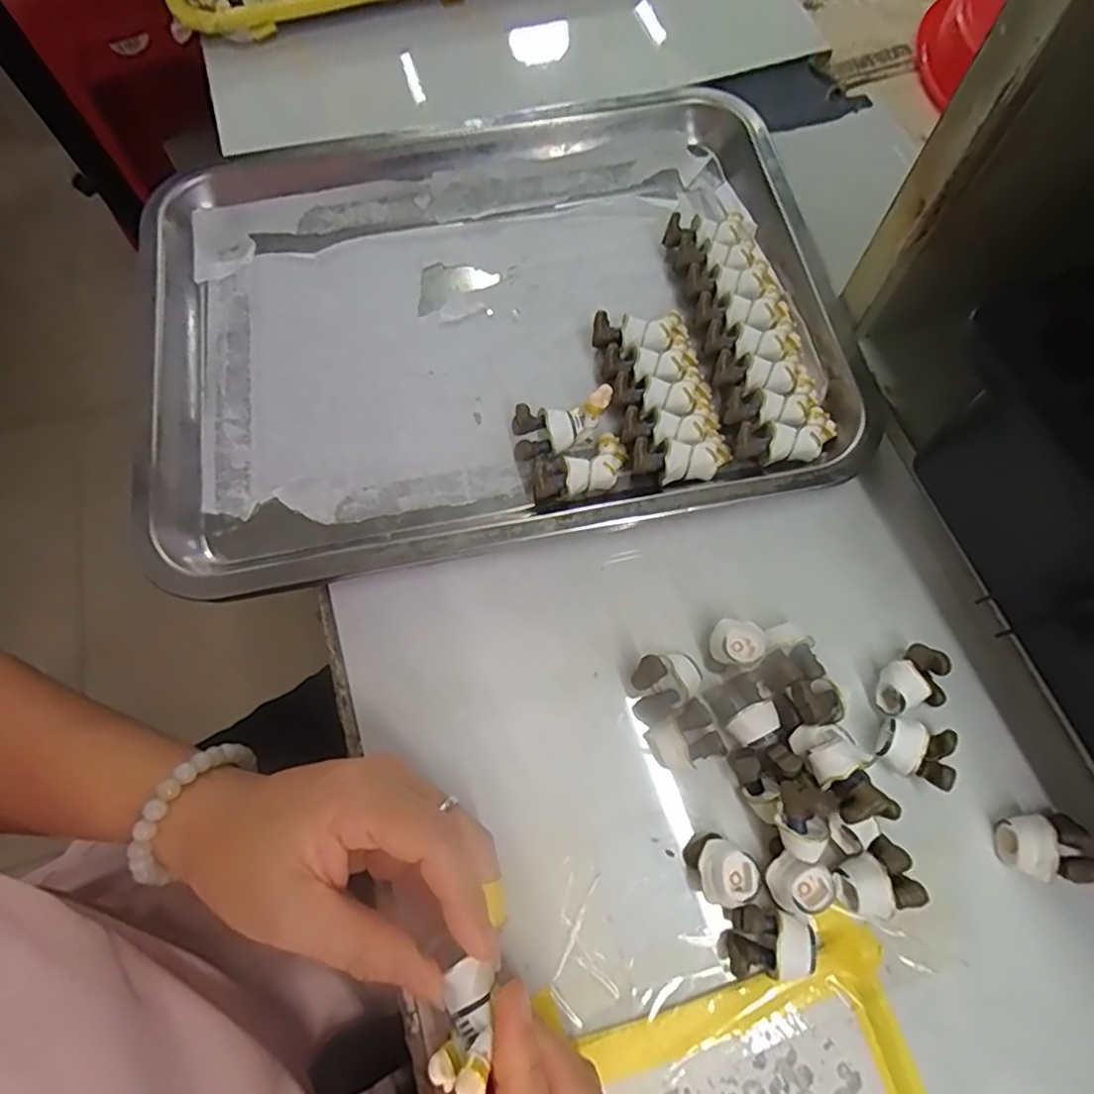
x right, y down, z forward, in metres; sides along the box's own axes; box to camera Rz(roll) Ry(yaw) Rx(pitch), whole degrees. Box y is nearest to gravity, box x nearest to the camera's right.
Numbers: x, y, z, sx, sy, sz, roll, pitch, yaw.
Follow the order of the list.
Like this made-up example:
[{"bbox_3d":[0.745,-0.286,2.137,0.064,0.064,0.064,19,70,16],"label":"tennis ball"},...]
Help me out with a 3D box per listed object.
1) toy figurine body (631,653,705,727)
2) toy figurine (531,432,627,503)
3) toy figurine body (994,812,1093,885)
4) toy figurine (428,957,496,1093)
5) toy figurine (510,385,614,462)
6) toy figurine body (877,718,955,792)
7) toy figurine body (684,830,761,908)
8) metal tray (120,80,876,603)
[{"bbox_3d":[0.049,0.058,0.272,0.035,0.022,0.023,-36,72,-10],"label":"toy figurine body"},{"bbox_3d":[0.015,-0.036,0.297,0.052,0.020,0.025,-23,71,-21],"label":"toy figurine"},{"bbox_3d":[0.195,0.117,0.248,0.026,0.017,0.023,0,69,3],"label":"toy figurine body"},{"bbox_3d":[-0.025,0.147,0.193,0.015,0.010,0.030,6,37,2],"label":"toy figurine"},{"bbox_3d":[0.007,-0.058,0.300,0.052,0.019,0.021,-22,71,5],"label":"toy figurine"},{"bbox_3d":[0.149,0.084,0.259,0.029,0.019,0.023,12,70,7],"label":"toy figurine body"},{"bbox_3d":[0.067,0.124,0.246,0.020,0.025,0.023,-14,69,-3],"label":"toy figurine body"},{"bbox_3d":[-0.037,-0.121,0.329,0.353,0.033,0.253,-12,69,-2],"label":"metal tray"}]

